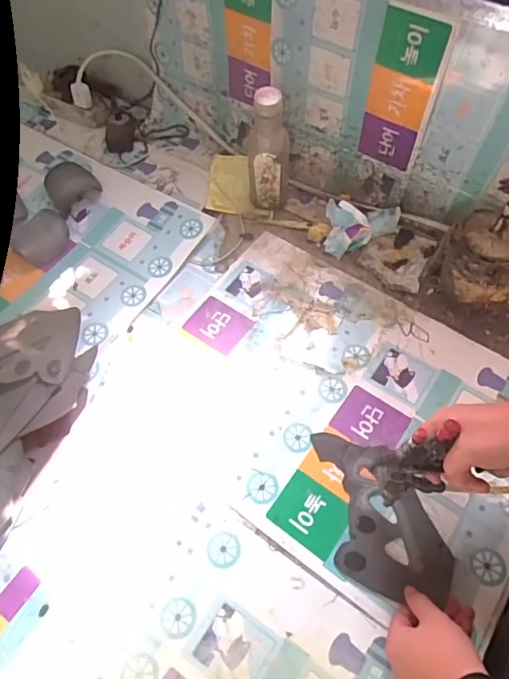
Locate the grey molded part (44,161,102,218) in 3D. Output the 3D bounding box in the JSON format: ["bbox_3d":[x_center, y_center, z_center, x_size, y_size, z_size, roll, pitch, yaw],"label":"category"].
[{"bbox_3d":[-0.327,-0.275,0.858,0.084,0.032,0.111,-30,63,-14],"label":"grey molded part"}]

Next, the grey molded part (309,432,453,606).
[{"bbox_3d":[0.142,0.205,0.582,0.121,0.015,0.214,-21,61,-9],"label":"grey molded part"}]

